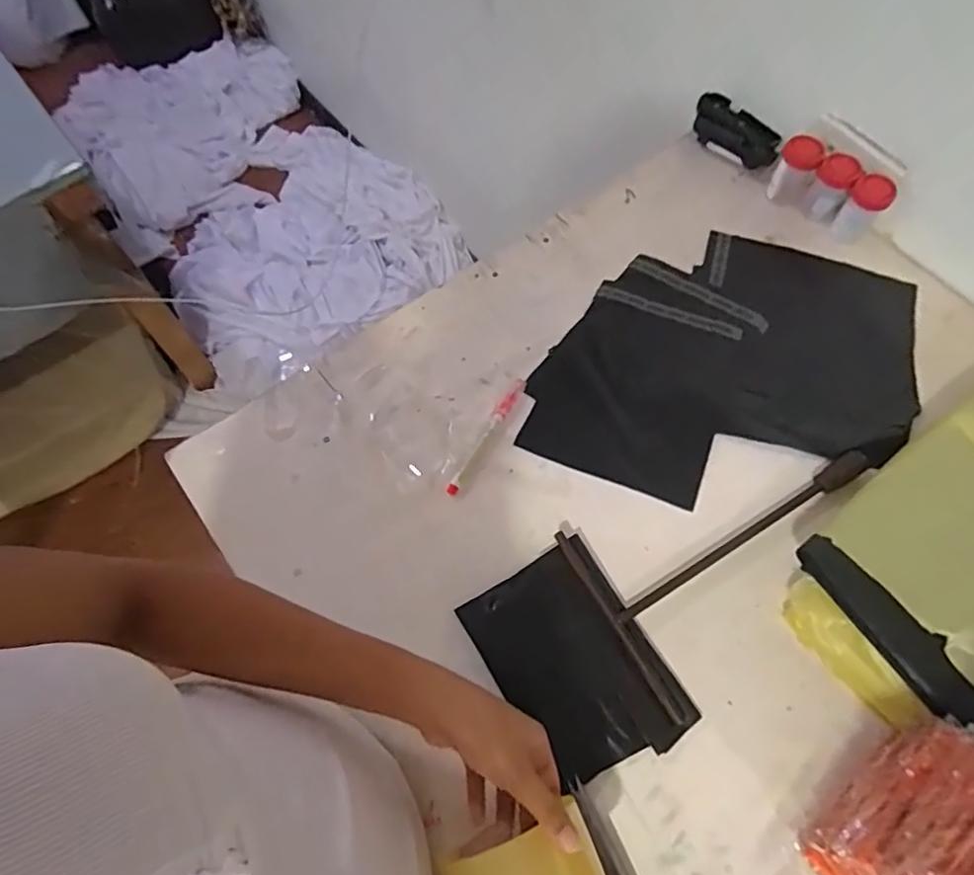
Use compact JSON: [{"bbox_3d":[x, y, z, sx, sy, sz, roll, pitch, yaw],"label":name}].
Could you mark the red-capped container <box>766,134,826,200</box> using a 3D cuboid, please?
[{"bbox_3d":[0.359,-0.312,0.695,0.042,0.066,0.037,31,69,13],"label":"red-capped container"}]

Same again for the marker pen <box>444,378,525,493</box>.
[{"bbox_3d":[0.001,-0.002,0.594,0.012,0.007,0.142,28,68,11],"label":"marker pen"}]

